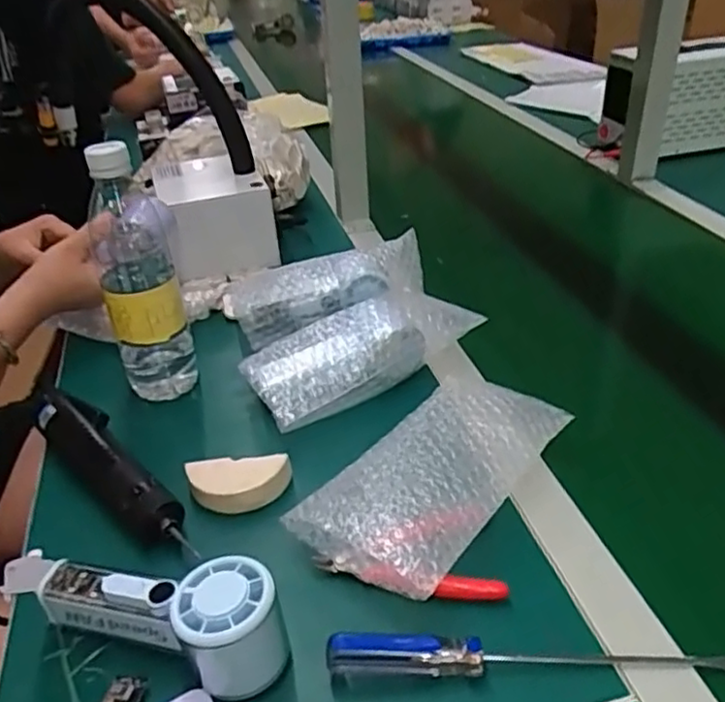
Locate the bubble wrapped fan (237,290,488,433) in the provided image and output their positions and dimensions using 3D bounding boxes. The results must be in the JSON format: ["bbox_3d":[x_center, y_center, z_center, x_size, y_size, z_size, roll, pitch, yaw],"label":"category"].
[{"bbox_3d":[-0.003,-0.003,0.612,0.205,0.054,0.088,-23,38,-27],"label":"bubble wrapped fan"}]

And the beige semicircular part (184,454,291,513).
[{"bbox_3d":[-0.093,0.100,0.510,0.075,0.027,0.034,-4,33,0],"label":"beige semicircular part"}]

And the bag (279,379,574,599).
[{"bbox_3d":[0.056,0.088,0.496,0.112,0.045,0.209,21,40,32],"label":"bag"}]

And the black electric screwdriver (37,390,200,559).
[{"bbox_3d":[-0.196,0.089,0.525,0.043,0.038,0.217,-30,41,-34],"label":"black electric screwdriver"}]

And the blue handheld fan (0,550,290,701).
[{"bbox_3d":[-0.125,0.147,0.404,0.170,0.061,0.052,11,36,20],"label":"blue handheld fan"}]

